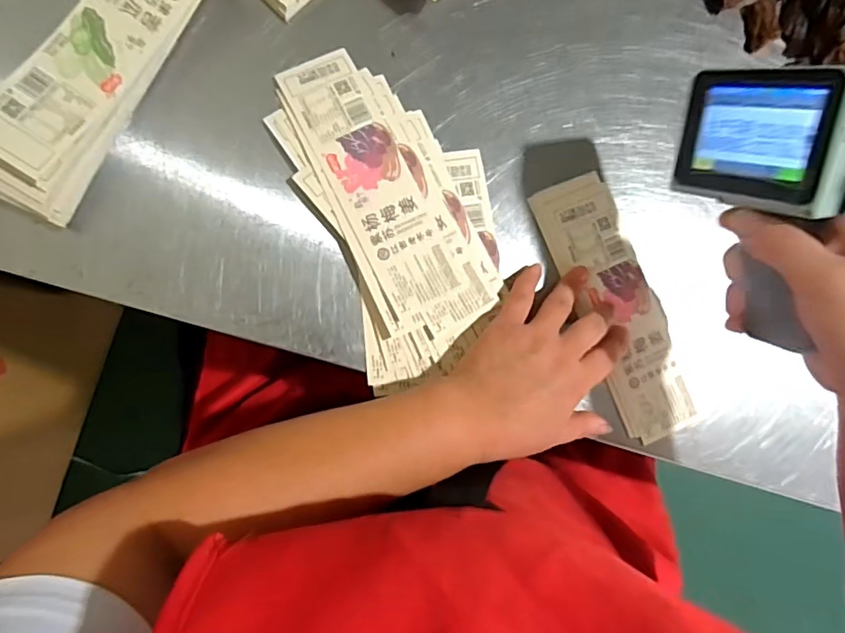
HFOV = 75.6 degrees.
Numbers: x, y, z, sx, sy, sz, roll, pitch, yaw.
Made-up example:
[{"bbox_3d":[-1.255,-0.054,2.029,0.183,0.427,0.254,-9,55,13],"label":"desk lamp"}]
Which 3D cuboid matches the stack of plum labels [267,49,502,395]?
[{"bbox_3d":[-0.012,-0.070,0.362,0.116,0.017,0.211,-21,90,-8],"label":"stack of plum labels"}]

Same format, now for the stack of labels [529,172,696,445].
[{"bbox_3d":[0.138,-0.008,0.388,0.058,0.006,0.187,-23,91,-8],"label":"stack of labels"}]

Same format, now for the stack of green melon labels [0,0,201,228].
[{"bbox_3d":[-0.182,-0.146,0.305,0.048,0.025,0.189,30,84,-4],"label":"stack of green melon labels"}]

